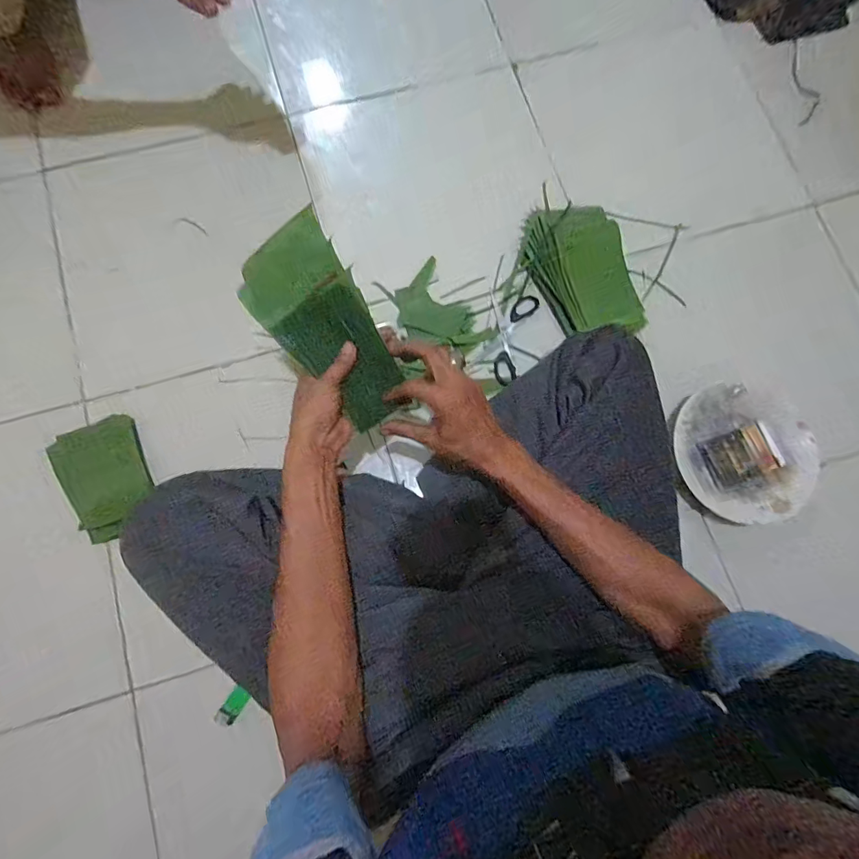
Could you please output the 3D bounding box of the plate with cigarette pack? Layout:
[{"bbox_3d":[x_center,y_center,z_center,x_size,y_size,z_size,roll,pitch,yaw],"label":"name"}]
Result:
[{"bbox_3d":[0.434,0.031,0.608,0.174,0.027,0.192,-30,81,-7],"label":"plate with cigarette pack"}]

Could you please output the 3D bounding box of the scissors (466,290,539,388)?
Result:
[{"bbox_3d":[0.111,-0.141,0.663,0.073,0.011,0.144,17,78,2],"label":"scissors"}]

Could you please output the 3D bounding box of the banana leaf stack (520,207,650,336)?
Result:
[{"bbox_3d":[0.226,-0.243,0.668,0.143,0.028,0.216,-12,79,-4],"label":"banana leaf stack"}]

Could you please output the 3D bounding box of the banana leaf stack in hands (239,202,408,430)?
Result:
[{"bbox_3d":[-0.105,-0.101,0.461,0.100,0.021,0.208,-34,103,-8],"label":"banana leaf stack in hands"}]

